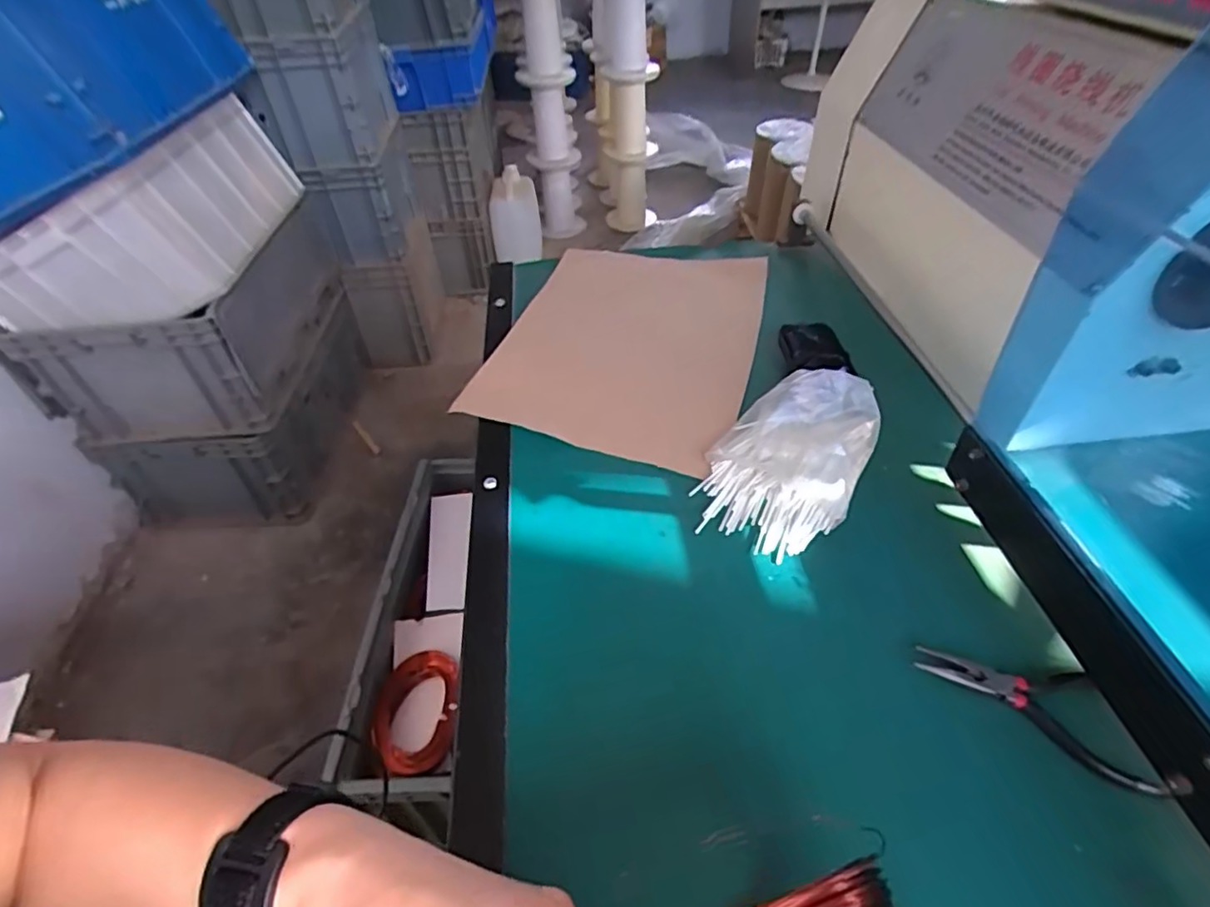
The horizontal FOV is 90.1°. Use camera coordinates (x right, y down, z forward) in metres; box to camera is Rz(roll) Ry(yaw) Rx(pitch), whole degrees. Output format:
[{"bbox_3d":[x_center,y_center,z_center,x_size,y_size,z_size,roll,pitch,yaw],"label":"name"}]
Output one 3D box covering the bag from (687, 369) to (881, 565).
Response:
[{"bbox_3d":[0.142,-0.002,0.468,0.110,0.050,0.169,21,49,22],"label":"bag"}]

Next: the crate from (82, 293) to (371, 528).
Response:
[{"bbox_3d":[-0.892,-0.112,1.558,0.408,0.290,0.594,0,44,3],"label":"crate"}]

